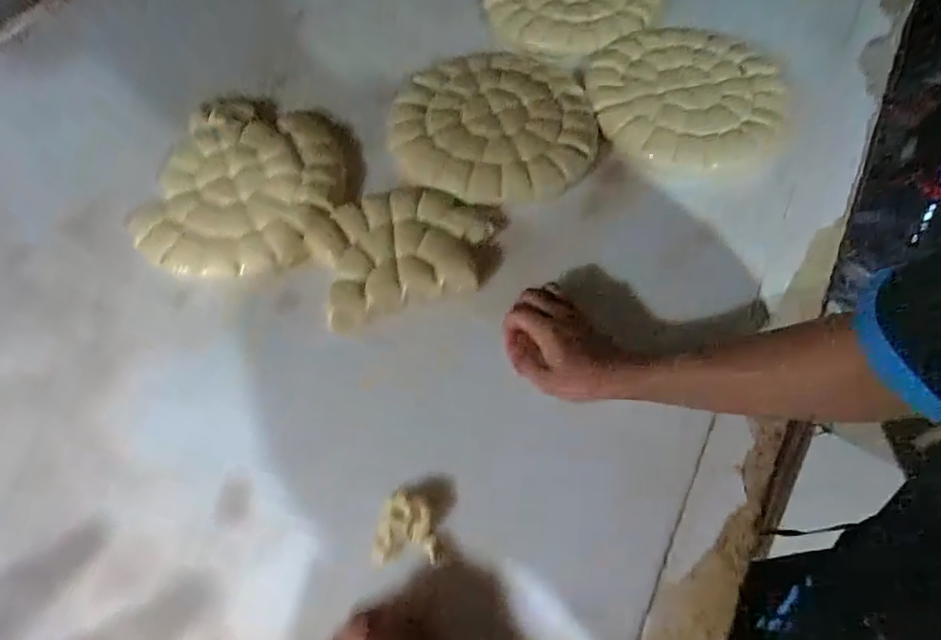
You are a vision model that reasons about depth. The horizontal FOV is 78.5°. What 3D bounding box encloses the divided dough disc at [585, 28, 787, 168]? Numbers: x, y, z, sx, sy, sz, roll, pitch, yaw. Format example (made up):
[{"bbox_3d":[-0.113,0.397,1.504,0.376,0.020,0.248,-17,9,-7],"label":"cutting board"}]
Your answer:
[{"bbox_3d":[0.284,-0.294,0.748,0.252,0.041,0.246,-13,61,-6],"label":"divided dough disc"}]

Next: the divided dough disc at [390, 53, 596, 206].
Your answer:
[{"bbox_3d":[0.029,-0.254,0.727,0.263,0.039,0.252,14,70,7],"label":"divided dough disc"}]

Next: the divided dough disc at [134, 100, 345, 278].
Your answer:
[{"bbox_3d":[-0.271,-0.171,0.690,0.244,0.045,0.274,-5,60,-2],"label":"divided dough disc"}]

